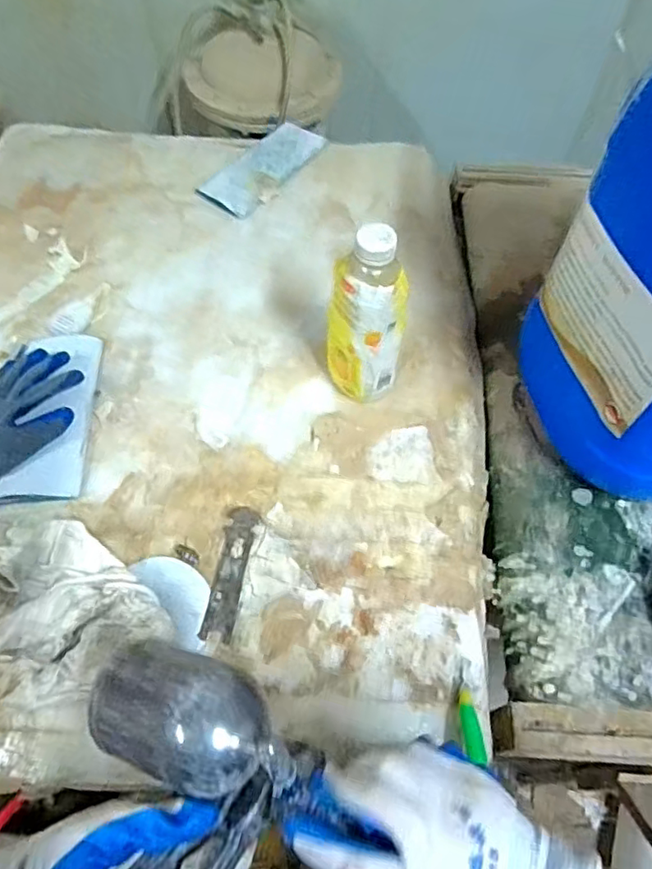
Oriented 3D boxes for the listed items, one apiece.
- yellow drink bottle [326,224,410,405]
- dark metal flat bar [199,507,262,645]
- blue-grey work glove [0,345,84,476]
[{"bbox_3d":[0.044,-0.116,0.643,0.082,0.221,0.064,8,59,3],"label":"yellow drink bottle"},{"bbox_3d":[-0.098,0.141,0.612,0.033,0.004,0.140,10,59,4],"label":"dark metal flat bar"},{"bbox_3d":[-0.366,-0.003,0.669,0.122,0.050,0.227,18,60,9],"label":"blue-grey work glove"}]

